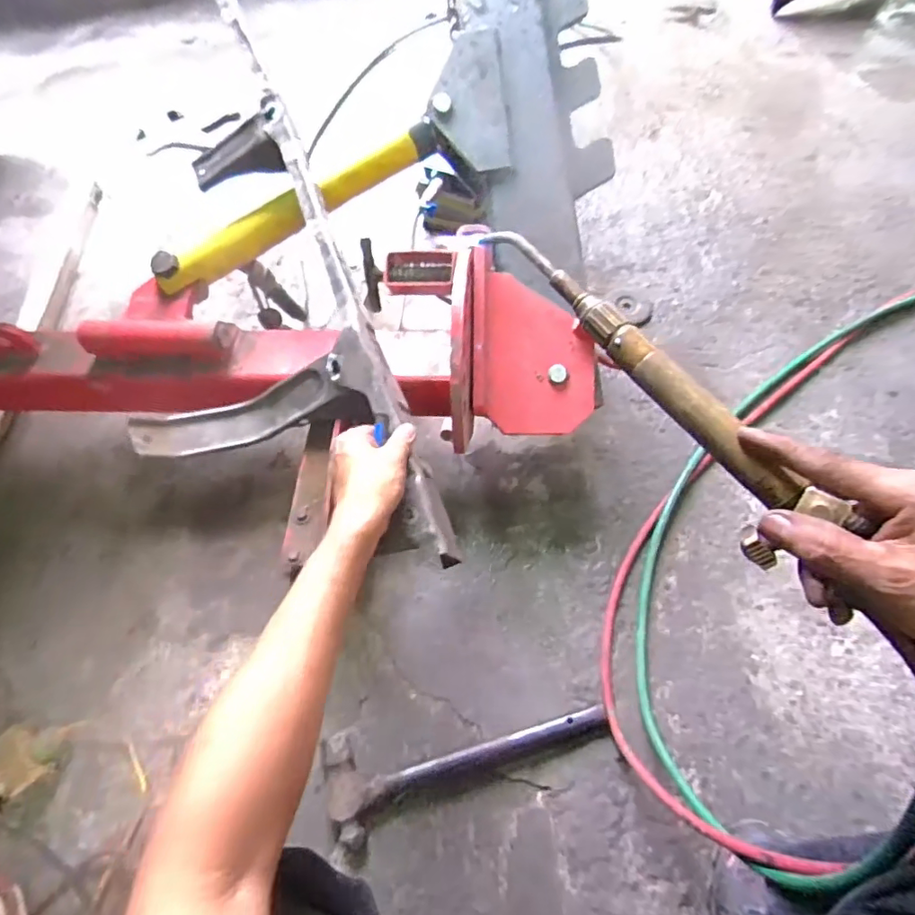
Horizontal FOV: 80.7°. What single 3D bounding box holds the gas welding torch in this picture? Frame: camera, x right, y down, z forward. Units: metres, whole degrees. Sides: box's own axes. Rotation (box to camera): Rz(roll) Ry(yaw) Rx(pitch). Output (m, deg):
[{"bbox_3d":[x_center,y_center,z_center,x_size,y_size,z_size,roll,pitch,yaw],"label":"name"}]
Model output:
[{"bbox_3d":[0.117,-0.066,0.366,0.038,0.048,0.313,-32,67,-12],"label":"gas welding torch"}]

